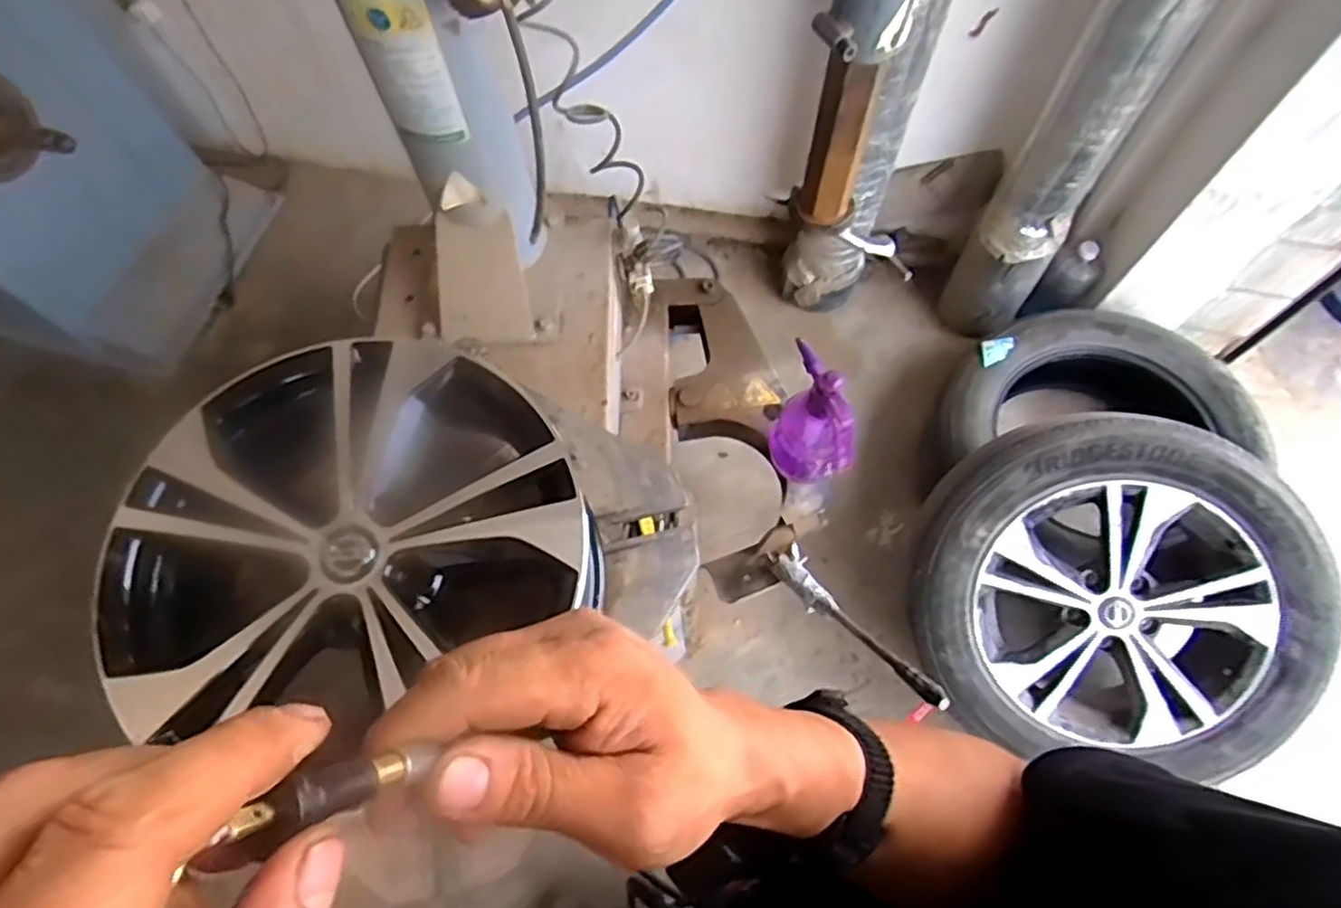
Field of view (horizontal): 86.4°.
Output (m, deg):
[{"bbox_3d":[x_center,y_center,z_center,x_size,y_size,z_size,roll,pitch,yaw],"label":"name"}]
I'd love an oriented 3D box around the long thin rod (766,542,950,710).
[{"bbox_3d":[0.249,0.228,0.995,0.051,0.036,0.374,-30,28,-12],"label":"long thin rod"}]

